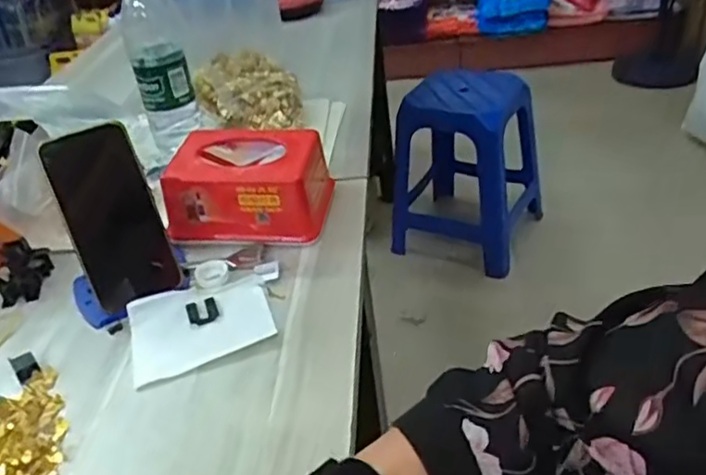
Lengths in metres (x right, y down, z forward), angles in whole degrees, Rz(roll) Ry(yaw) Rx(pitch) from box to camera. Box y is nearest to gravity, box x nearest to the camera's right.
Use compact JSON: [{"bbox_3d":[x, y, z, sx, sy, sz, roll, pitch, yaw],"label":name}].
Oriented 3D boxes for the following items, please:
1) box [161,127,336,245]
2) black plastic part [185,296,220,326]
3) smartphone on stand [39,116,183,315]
[{"bbox_3d":[-0.109,-0.055,0.645,0.156,0.076,0.099,-2,35,10],"label":"box"},{"bbox_3d":[-0.131,0.064,0.551,0.025,0.004,0.030,-20,36,-16],"label":"black plastic part"},{"bbox_3d":[-0.212,-0.019,0.560,0.075,0.153,0.014,-22,11,-22],"label":"smartphone on stand"}]

